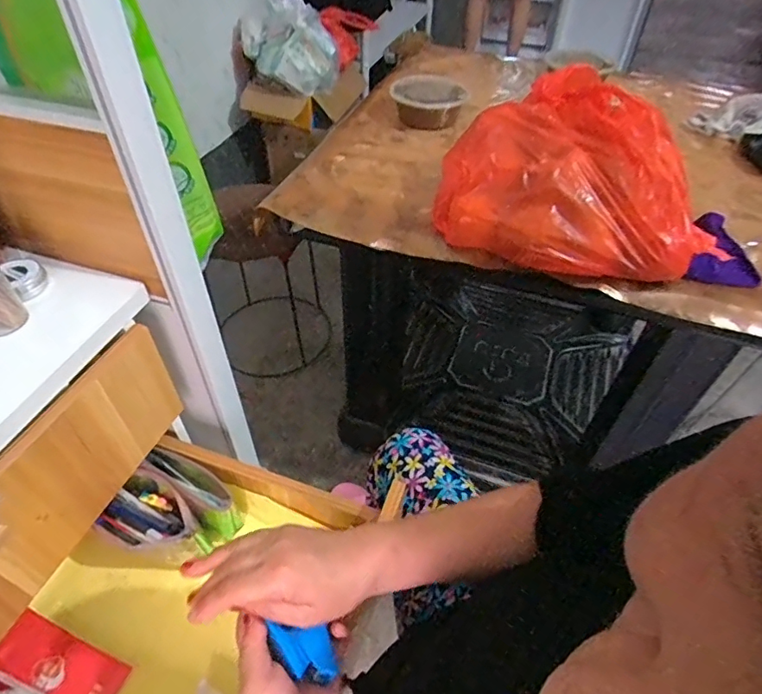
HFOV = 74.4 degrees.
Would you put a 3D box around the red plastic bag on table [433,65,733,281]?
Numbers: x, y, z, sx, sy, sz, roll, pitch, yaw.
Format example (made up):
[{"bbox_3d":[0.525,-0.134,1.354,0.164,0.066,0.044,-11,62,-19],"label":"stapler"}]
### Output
[{"bbox_3d":[0.243,-0.225,0.665,0.323,0.161,0.260,4,47,2],"label":"red plastic bag on table"}]

